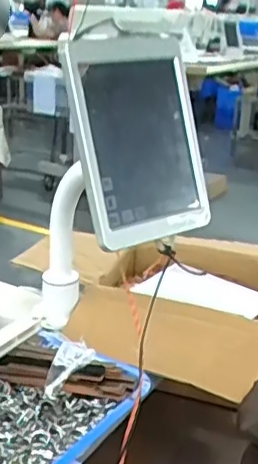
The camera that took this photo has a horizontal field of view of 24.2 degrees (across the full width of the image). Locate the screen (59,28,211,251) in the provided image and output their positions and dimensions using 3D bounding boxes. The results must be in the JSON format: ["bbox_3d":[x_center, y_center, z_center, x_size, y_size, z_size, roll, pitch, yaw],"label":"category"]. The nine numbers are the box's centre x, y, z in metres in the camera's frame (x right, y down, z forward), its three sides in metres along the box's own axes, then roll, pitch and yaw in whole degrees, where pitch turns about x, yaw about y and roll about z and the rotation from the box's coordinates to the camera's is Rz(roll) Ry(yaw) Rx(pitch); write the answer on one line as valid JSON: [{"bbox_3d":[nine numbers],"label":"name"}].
[{"bbox_3d":[0.013,-0.102,0.648,0.150,0.220,0.029,-11,4,-39],"label":"screen"}]

